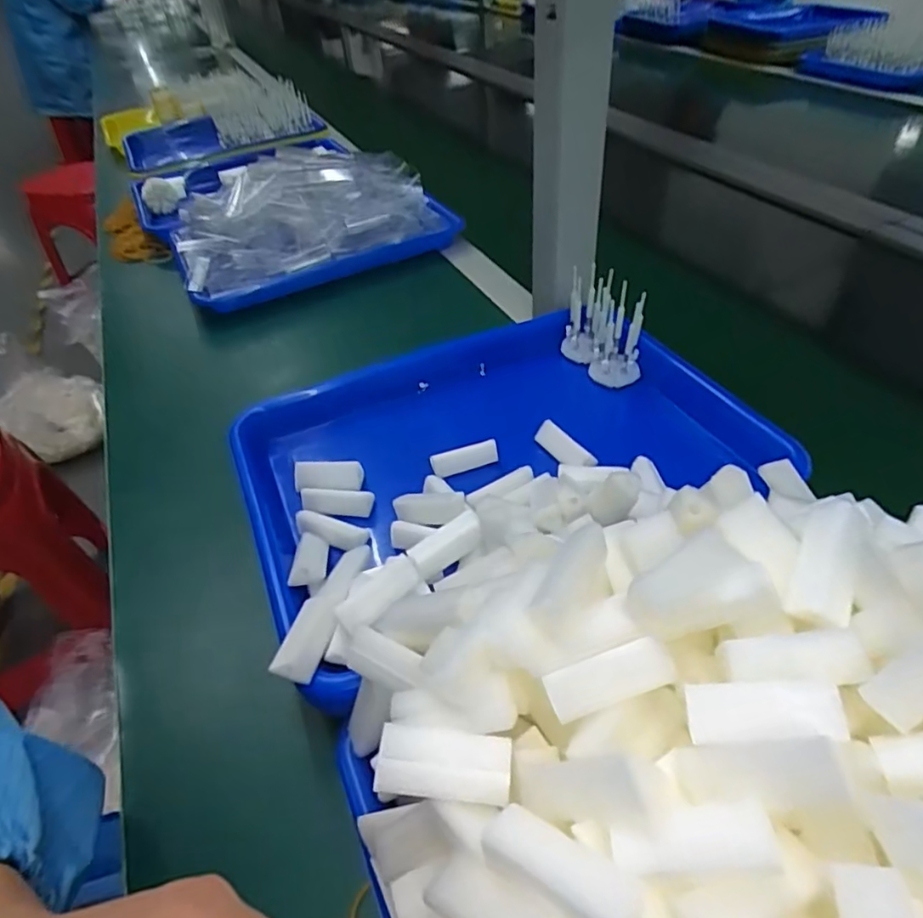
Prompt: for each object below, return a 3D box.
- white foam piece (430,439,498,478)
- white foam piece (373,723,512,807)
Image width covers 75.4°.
[{"bbox_3d":[0.002,0.000,0.413,0.046,0.018,0.007,-13,45,-8],"label":"white foam piece"},{"bbox_3d":[-0.006,0.103,0.203,0.044,0.012,0.019,1,44,6],"label":"white foam piece"}]

